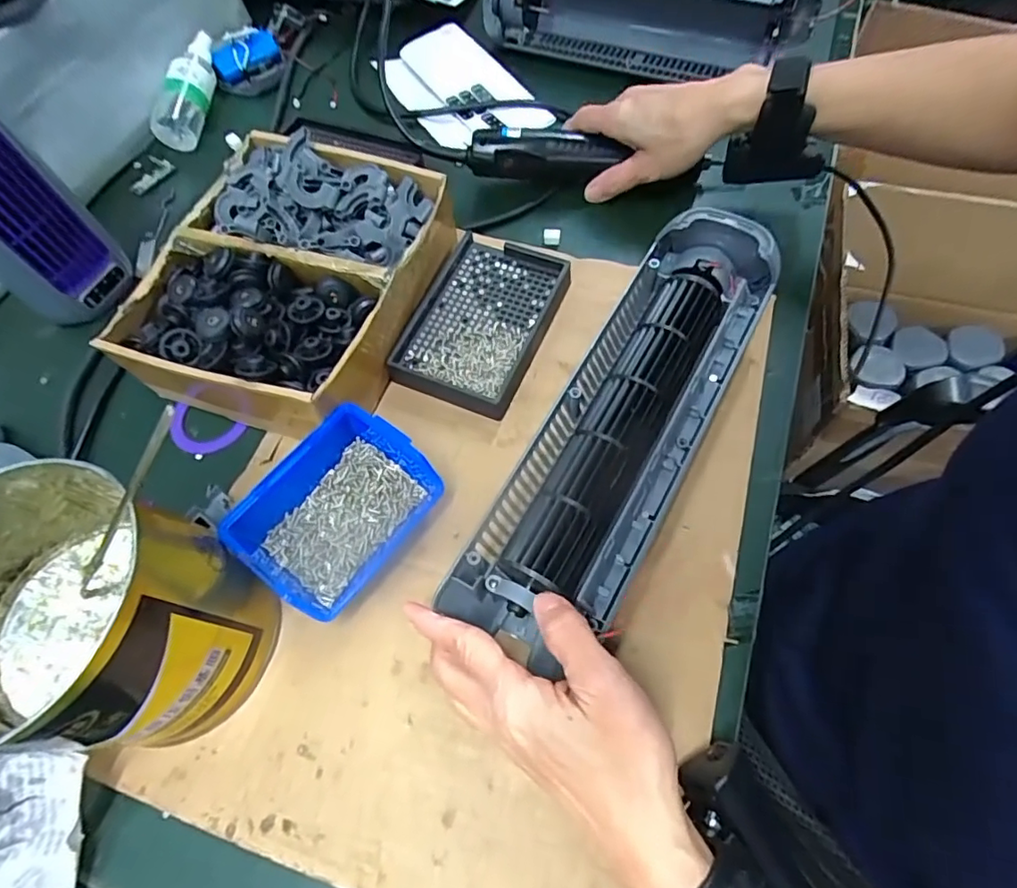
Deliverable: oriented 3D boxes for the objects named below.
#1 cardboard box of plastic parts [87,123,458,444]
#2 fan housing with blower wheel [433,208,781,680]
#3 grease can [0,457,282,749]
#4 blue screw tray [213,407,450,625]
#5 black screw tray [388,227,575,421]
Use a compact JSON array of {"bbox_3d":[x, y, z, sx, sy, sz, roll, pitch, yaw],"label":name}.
[{"bbox_3d":[-0.152,-0.114,0.405,0.182,0.082,0.212,13,65,10],"label":"cardboard box of plastic parts"},{"bbox_3d":[0.075,-0.015,0.344,0.086,0.067,0.298,27,70,16],"label":"fan housing with blower wheel"},{"bbox_3d":[-0.207,0.090,0.283,0.124,0.118,0.118,-1,63,3],"label":"grease can"},{"bbox_3d":[-0.103,0.041,0.342,0.085,0.046,0.113,33,70,18],"label":"blue screw tray"},{"bbox_3d":[-0.021,-0.093,0.419,0.098,0.024,0.146,21,67,14],"label":"black screw tray"}]

